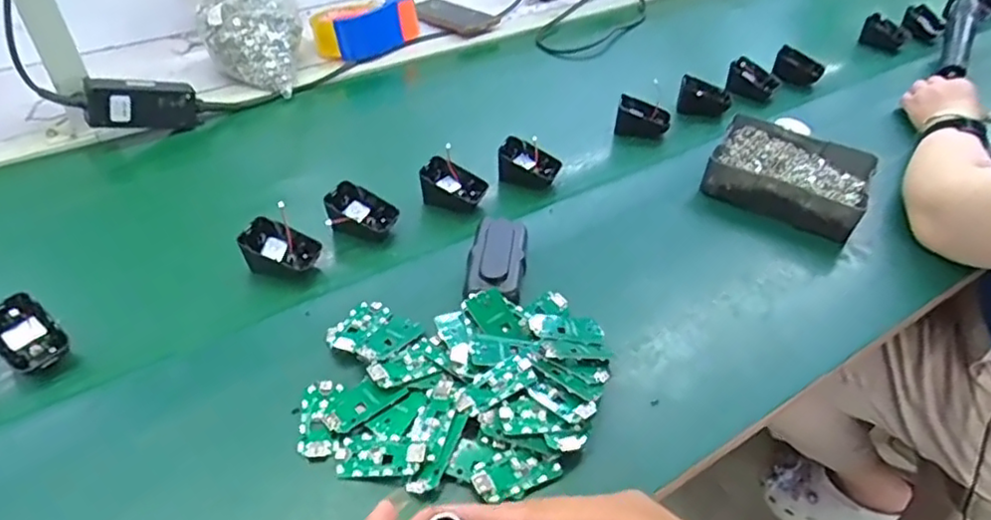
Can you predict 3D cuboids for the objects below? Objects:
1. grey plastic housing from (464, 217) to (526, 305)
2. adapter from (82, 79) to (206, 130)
[{"bbox_3d":[0.001,-0.003,0.592,0.052,0.018,0.097,2,41,1],"label":"grey plastic housing"},{"bbox_3d":[-0.410,-0.182,0.762,0.126,0.060,0.030,-8,37,-44],"label":"adapter"}]

